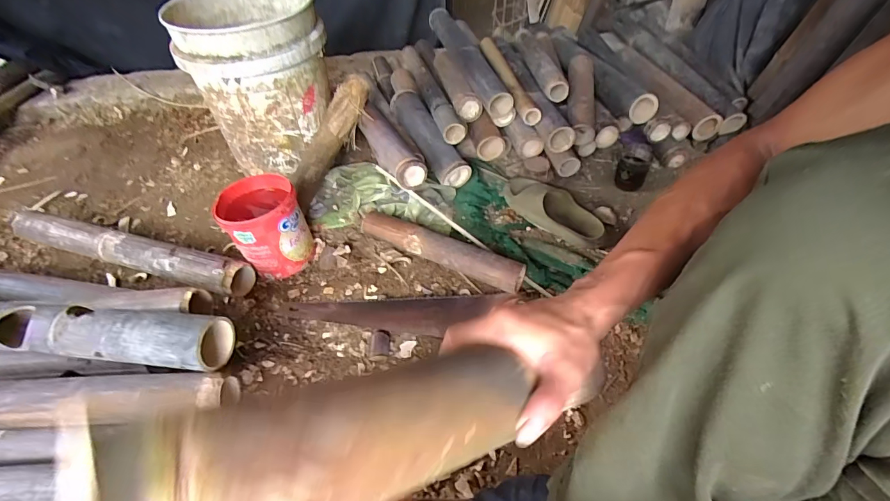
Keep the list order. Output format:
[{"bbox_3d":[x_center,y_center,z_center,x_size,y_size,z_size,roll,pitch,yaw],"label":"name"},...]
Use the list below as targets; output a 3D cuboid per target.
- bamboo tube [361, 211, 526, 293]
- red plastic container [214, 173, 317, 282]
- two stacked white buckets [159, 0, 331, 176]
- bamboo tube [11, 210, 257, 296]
[{"bbox_3d":[-0.021,-0.006,0.827,0.335,0.061,0.061,19,49,21],"label":"bamboo tube"},{"bbox_3d":[-0.345,-0.043,0.812,0.141,0.151,0.136,-22,48,-18],"label":"red plastic container"},{"bbox_3d":[-0.415,-0.384,0.970,0.290,0.341,0.297,-16,46,-14],"label":"two stacked white buckets"},{"bbox_3d":[-0.659,-0.001,0.854,0.594,0.072,0.068,11,46,14],"label":"bamboo tube"}]

